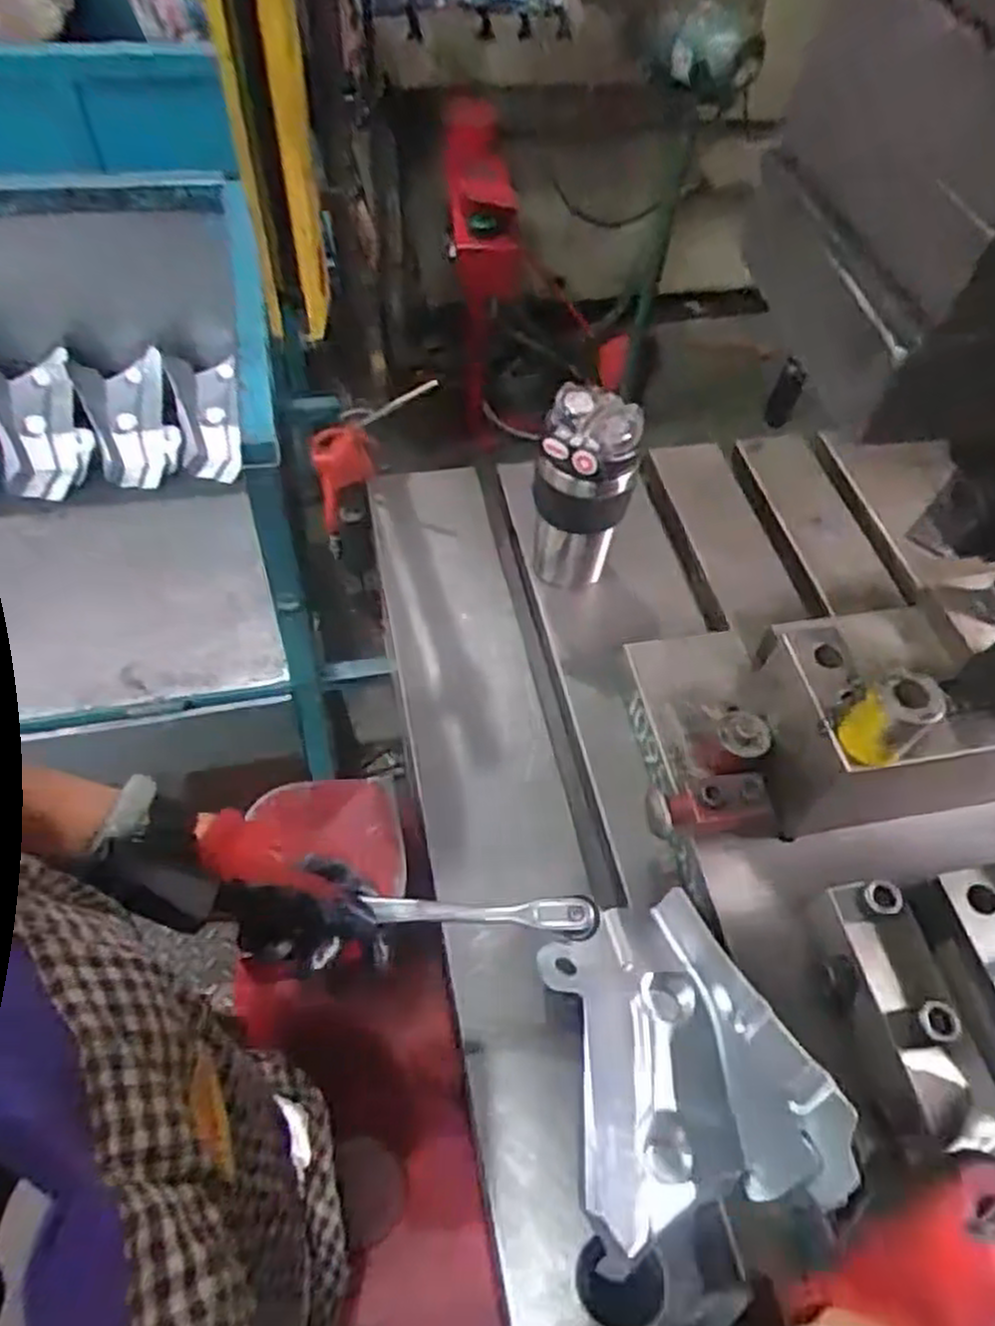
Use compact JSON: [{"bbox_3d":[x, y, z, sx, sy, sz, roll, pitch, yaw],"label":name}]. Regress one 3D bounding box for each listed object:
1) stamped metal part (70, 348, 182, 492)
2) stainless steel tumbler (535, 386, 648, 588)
[{"bbox_3d":[-0.566,-0.374,1.251,0.132,0.075,0.199,-14,102,-4],"label":"stamped metal part"},{"bbox_3d":[0.072,-0.148,0.674,0.080,0.157,0.068,12,55,3],"label":"stainless steel tumbler"}]

